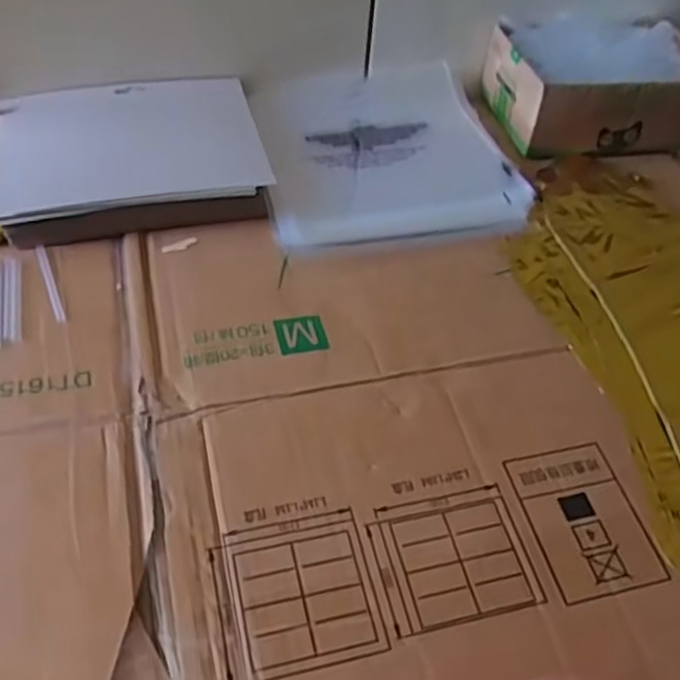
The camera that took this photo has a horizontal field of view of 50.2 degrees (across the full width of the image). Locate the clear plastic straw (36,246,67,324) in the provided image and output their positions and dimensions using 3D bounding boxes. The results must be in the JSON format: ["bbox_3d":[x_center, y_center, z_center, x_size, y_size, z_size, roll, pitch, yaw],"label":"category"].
[{"bbox_3d":[-0.205,-0.041,0.514,0.007,0.004,0.081,-17,53,-19],"label":"clear plastic straw"}]

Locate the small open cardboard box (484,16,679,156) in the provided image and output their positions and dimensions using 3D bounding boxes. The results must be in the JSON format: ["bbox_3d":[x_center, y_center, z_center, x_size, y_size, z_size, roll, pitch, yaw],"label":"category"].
[{"bbox_3d":[0.241,-0.237,0.677,0.181,0.068,0.133,-7,50,-11],"label":"small open cardboard box"}]

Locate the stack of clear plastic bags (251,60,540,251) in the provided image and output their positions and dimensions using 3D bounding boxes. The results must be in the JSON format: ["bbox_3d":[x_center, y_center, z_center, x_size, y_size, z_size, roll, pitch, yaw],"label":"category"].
[{"bbox_3d":[0.039,-0.173,0.653,0.216,0.015,0.240,-5,50,-10],"label":"stack of clear plastic bags"}]

